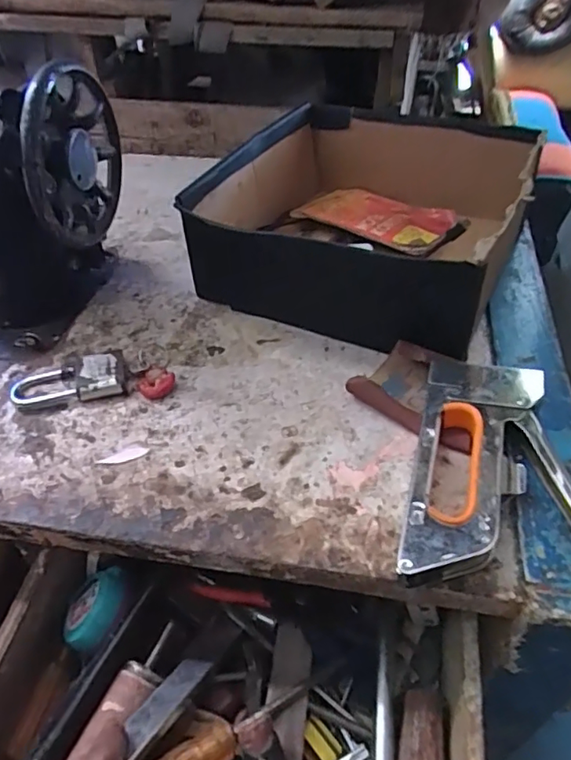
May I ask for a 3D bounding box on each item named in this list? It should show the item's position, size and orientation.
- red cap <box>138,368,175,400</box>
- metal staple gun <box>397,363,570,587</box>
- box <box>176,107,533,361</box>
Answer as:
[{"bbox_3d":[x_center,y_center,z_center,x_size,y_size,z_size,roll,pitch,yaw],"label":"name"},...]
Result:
[{"bbox_3d":[-0.106,0.003,0.450,0.028,0.012,0.025,9,46,11],"label":"red cap"},{"bbox_3d":[0.142,0.061,0.357,0.113,0.039,0.163,10,46,13],"label":"metal staple gun"},{"bbox_3d":[0.076,-0.168,0.560,0.259,0.099,0.289,14,47,17],"label":"box"}]

